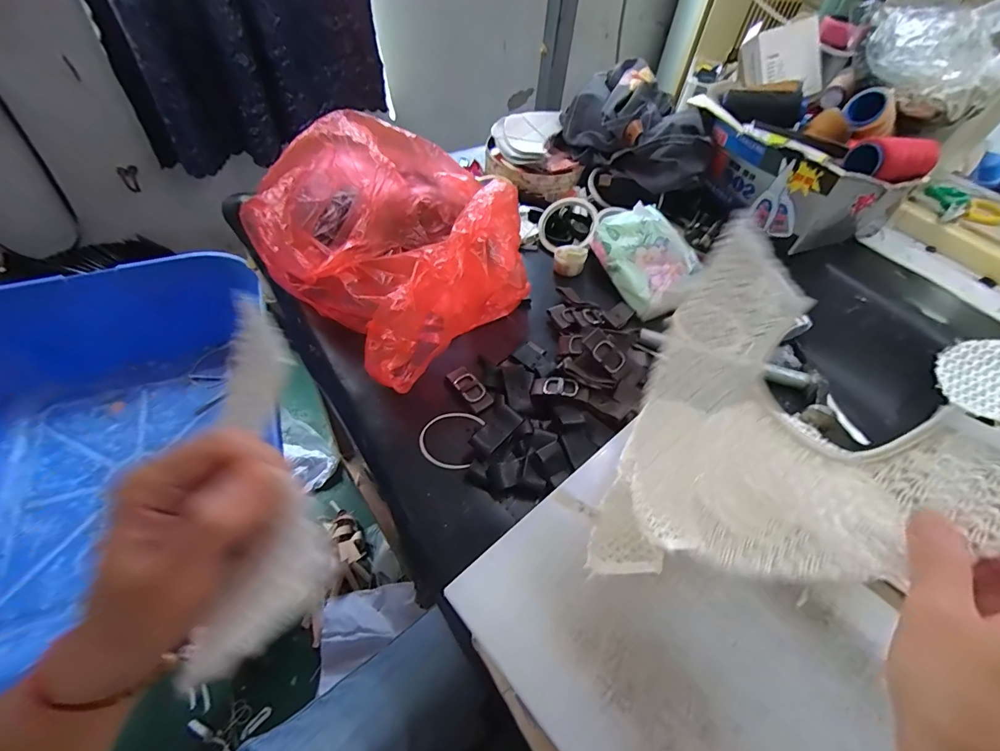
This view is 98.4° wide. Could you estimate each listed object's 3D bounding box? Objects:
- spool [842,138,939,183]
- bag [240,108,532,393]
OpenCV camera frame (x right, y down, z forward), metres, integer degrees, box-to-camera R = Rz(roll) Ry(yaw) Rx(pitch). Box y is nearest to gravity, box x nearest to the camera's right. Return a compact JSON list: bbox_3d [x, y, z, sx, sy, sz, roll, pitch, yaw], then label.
[{"bbox_3d":[0.472,-0.262,0.516,0.102,0.041,0.051,-11,54,-14],"label":"spool"},{"bbox_3d":[-0.114,-0.175,0.547,0.297,0.167,0.355,-35,63,-28],"label":"bag"}]

